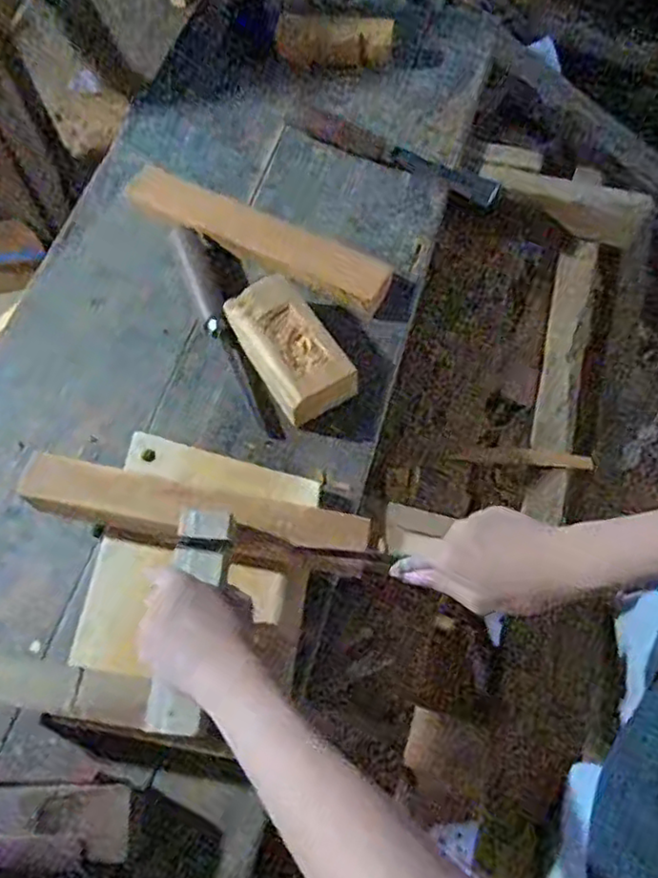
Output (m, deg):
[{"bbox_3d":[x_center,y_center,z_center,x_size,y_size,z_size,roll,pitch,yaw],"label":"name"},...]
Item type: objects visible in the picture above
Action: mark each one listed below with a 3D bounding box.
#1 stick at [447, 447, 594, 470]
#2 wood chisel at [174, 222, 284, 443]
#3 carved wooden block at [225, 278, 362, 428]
[{"bbox_3d":[0.208,0.019,0.709,0.150,0.005,0.021,5,62,0],"label":"stick"},{"bbox_3d":[-0.108,-0.113,0.667,0.030,0.024,0.261,-22,65,-7],"label":"wood chisel"},{"bbox_3d":[-0.037,-0.089,0.646,0.077,0.041,0.148,-30,67,-11],"label":"carved wooden block"}]

